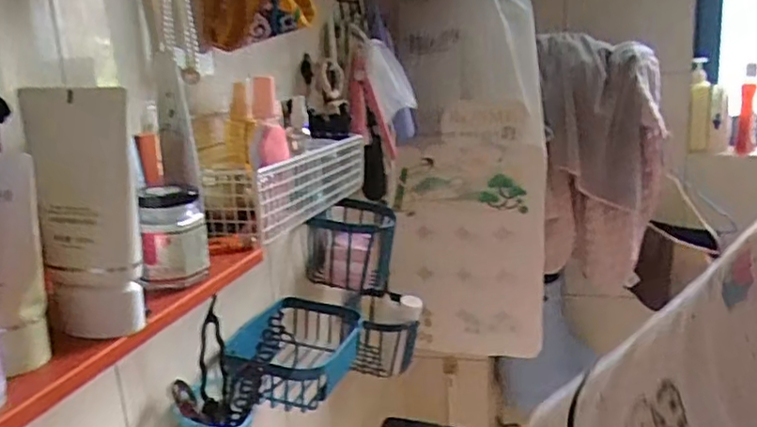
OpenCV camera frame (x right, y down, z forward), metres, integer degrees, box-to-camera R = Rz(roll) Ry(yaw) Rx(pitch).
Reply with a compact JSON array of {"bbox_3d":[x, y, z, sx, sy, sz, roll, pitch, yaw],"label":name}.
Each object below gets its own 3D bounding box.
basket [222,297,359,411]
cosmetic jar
[{"bbox_3d":[-0.092,0.167,0.773,0.125,0.078,0.196,-2,14,9],"label":"basket"},{"bbox_3d":[-0.148,0.016,0.467,0.042,0.067,0.043,-3,14,3],"label":"cosmetic jar"}]

